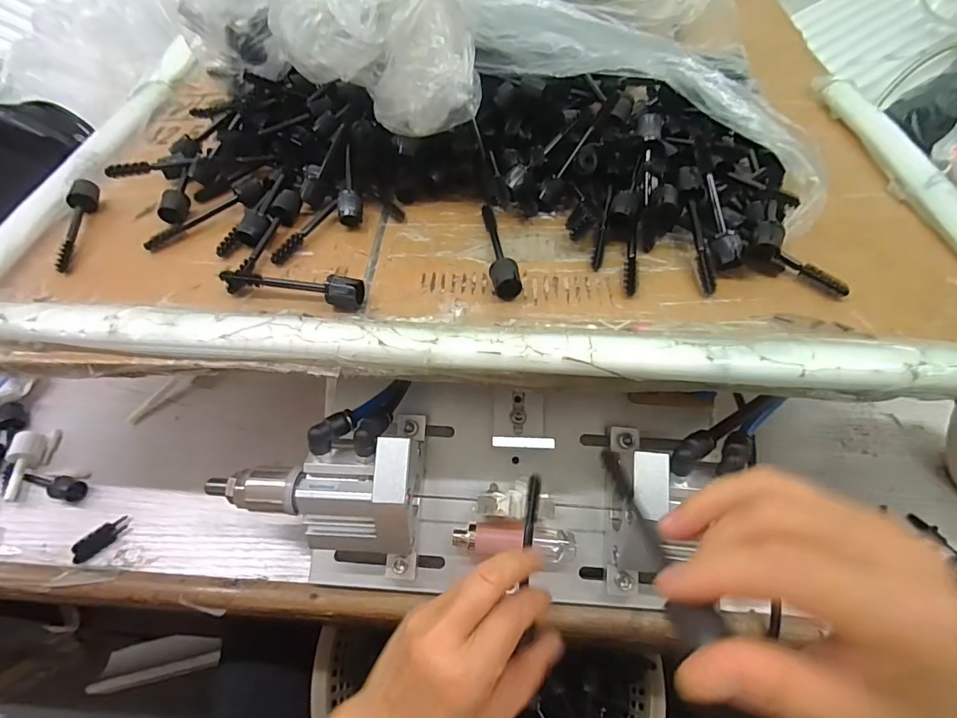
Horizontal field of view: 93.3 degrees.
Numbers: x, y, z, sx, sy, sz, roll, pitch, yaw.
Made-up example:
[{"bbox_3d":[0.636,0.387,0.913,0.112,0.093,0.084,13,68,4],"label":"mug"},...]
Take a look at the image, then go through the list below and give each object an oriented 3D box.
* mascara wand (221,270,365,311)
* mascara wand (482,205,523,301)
[{"bbox_3d":[-0.112,-0.047,0.275,0.087,0.017,0.018,11,56,9],"label":"mascara wand"},{"bbox_3d":[0.011,-0.073,0.292,0.016,0.016,0.088,-7,55,-4],"label":"mascara wand"}]

